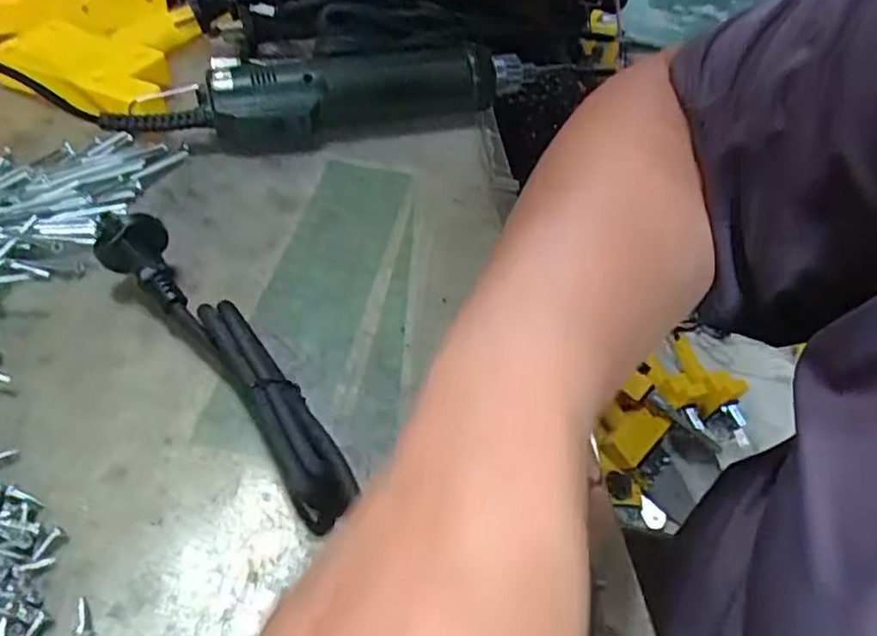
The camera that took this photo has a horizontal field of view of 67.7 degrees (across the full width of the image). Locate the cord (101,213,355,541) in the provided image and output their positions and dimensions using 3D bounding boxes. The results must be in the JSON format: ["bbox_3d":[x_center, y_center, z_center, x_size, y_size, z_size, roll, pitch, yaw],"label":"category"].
[{"bbox_3d":[-0.091,0.014,0.277,0.031,0.035,0.172,-32,58,-31],"label":"cord"}]

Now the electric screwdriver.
[{"bbox_3d":[-0.018,-0.153,0.434,0.256,0.052,0.047,-6,48,-12],"label":"electric screwdriver"}]

